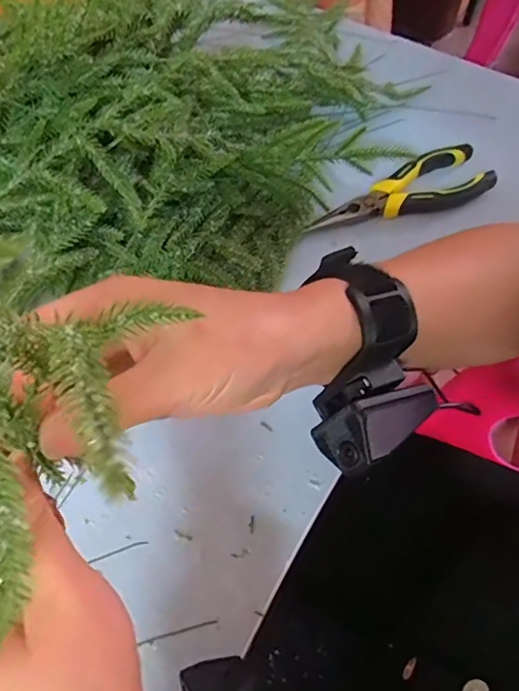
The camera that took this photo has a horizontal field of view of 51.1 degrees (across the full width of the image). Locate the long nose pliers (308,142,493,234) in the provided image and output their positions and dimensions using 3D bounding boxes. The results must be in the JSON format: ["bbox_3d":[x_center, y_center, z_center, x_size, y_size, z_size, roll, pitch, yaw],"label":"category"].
[{"bbox_3d":[0.114,-0.127,0.440,0.156,0.020,0.053,-21,63,-10],"label":"long nose pliers"}]

